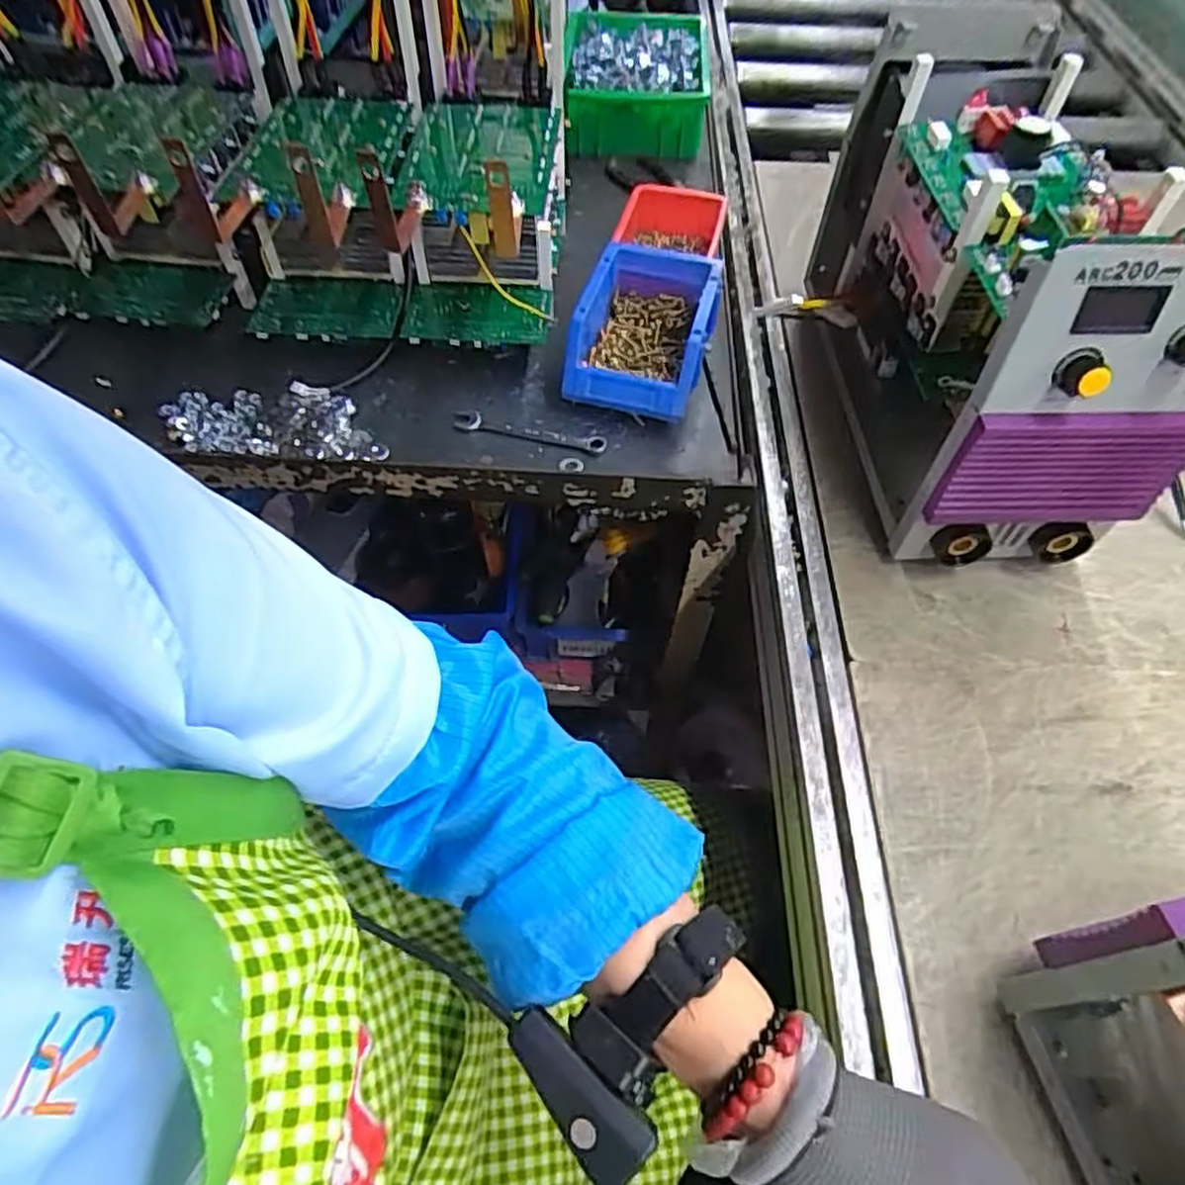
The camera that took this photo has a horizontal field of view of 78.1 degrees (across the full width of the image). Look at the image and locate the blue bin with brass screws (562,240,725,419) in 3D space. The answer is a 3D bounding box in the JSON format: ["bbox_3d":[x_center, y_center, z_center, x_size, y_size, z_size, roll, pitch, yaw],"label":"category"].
[{"bbox_3d":[0.046,-0.224,0.635,0.109,0.073,0.154,14,57,7],"label":"blue bin with brass screws"}]

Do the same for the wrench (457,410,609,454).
[{"bbox_3d":[-0.052,-0.135,0.615,0.128,0.007,0.019,12,57,6],"label":"wrench"}]

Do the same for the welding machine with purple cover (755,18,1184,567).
[{"bbox_3d":[0.282,-0.233,0.554,0.138,0.236,0.368,-2,56,-3],"label":"welding machine with purple cover"}]

